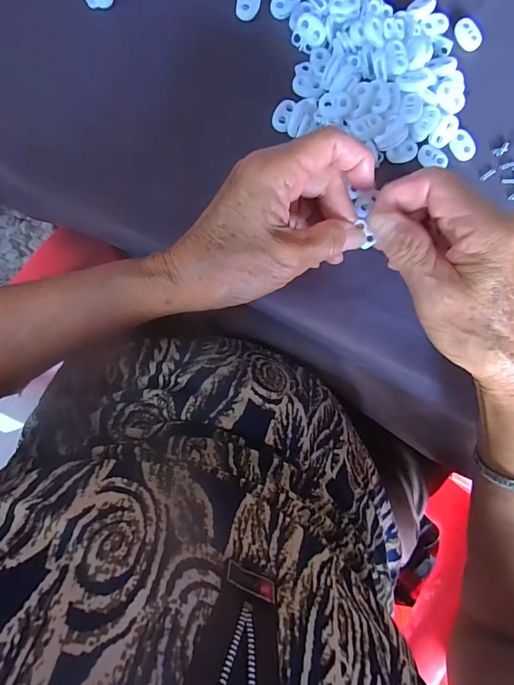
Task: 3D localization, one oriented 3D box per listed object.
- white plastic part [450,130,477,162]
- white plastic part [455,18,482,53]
[{"bbox_3d":[0.150,-0.143,0.293,0.015,0.007,0.021,-36,92,-2],"label":"white plastic part"},{"bbox_3d":[0.154,-0.224,0.293,0.014,0.008,0.023,-41,92,-2],"label":"white plastic part"}]

